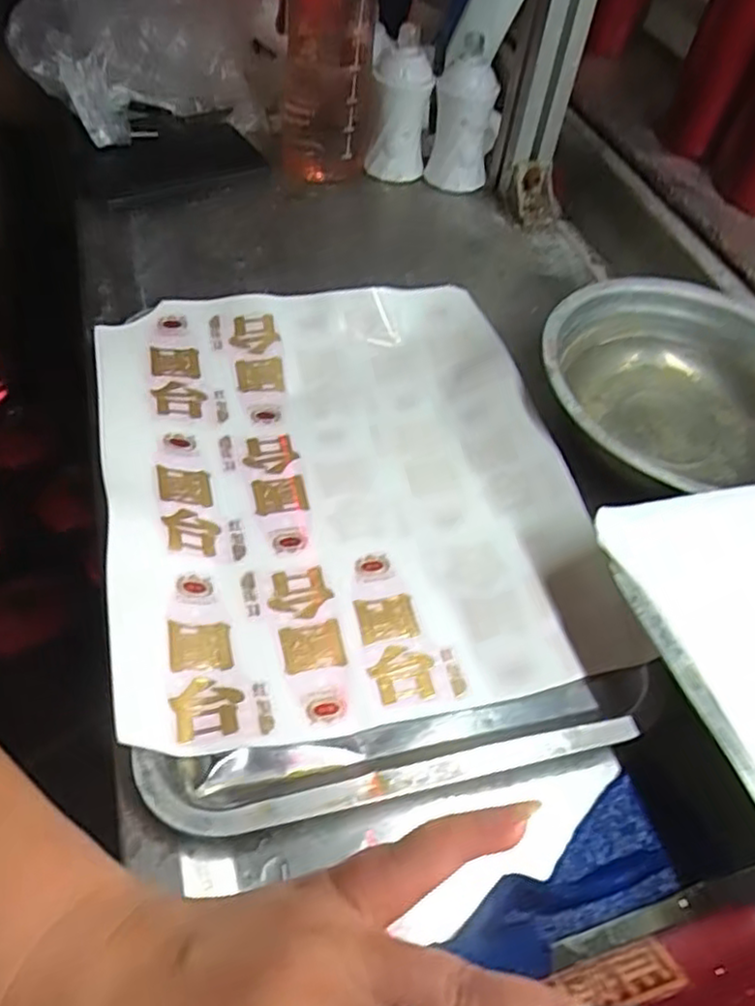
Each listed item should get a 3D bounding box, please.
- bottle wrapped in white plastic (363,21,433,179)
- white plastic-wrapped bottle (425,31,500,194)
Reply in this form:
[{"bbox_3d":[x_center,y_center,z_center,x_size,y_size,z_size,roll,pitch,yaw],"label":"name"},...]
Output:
[{"bbox_3d":[0.021,-0.369,0.636,0.055,0.114,0.068,6,51,2],"label":"bottle wrapped in white plastic"},{"bbox_3d":[0.079,-0.352,0.629,0.059,0.109,0.051,-6,52,-7],"label":"white plastic-wrapped bottle"}]

